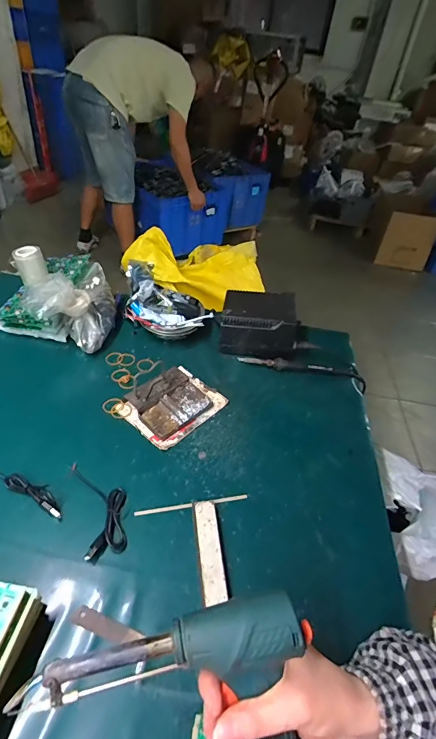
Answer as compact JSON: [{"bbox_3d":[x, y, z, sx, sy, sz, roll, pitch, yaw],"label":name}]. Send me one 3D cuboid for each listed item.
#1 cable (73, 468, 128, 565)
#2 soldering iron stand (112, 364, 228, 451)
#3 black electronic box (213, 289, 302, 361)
[{"bbox_3d":[-0.145,0.175,0.470,0.056,0.008,0.124,-9,39,-20],"label":"cable"},{"bbox_3d":[-0.071,0.049,0.606,0.111,0.035,0.147,34,46,27],"label":"soldering iron stand"},{"bbox_3d":[0.080,-0.086,0.730,0.152,0.107,0.103,13,40,6],"label":"black electronic box"}]

